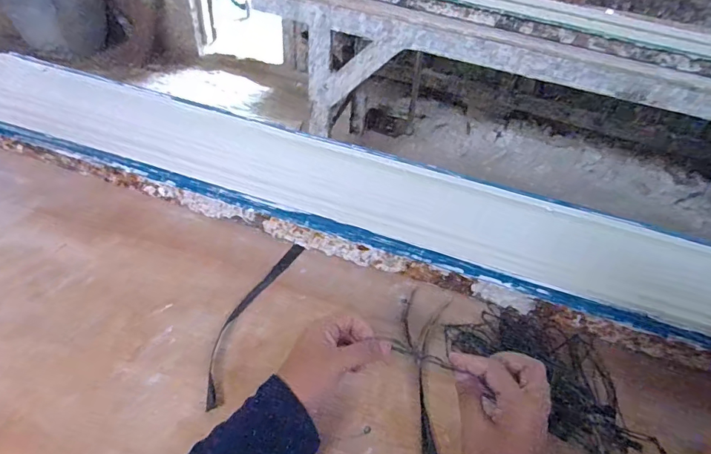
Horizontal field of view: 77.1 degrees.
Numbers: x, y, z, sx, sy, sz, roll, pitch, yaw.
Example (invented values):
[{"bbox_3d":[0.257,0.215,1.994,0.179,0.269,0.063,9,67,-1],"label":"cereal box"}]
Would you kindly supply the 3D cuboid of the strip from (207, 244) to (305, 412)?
[{"bbox_3d":[-0.120,0.097,0.515,0.036,0.006,0.231,15,43,9],"label":"strip"}]

